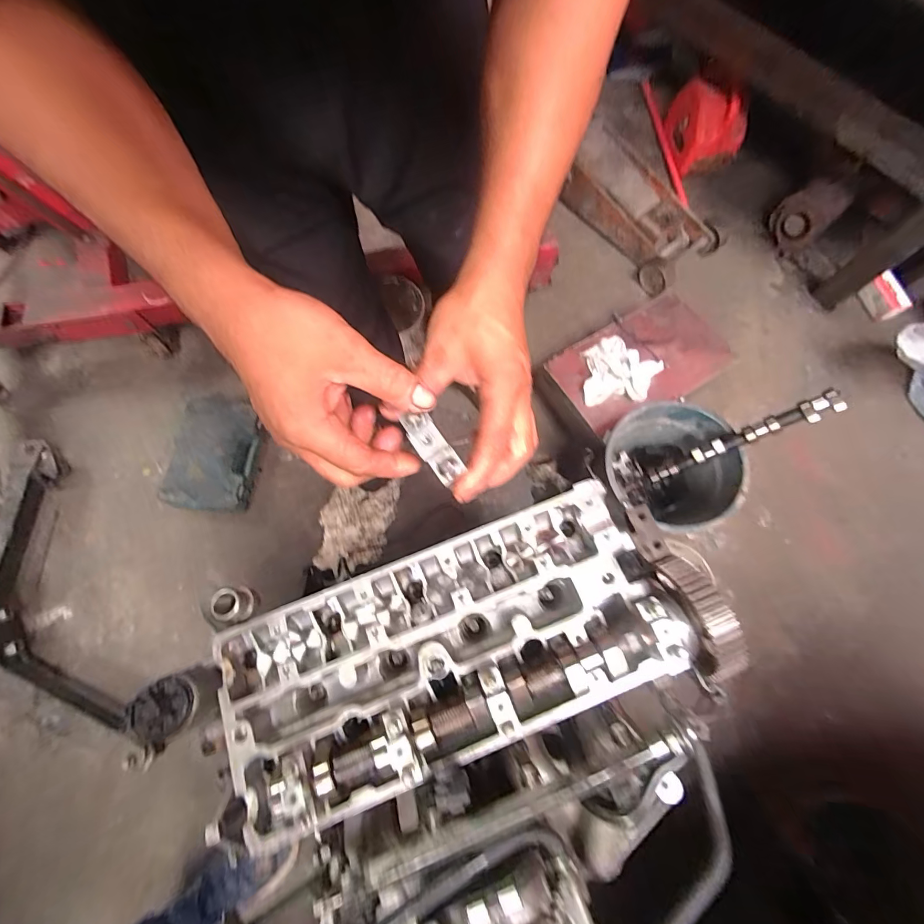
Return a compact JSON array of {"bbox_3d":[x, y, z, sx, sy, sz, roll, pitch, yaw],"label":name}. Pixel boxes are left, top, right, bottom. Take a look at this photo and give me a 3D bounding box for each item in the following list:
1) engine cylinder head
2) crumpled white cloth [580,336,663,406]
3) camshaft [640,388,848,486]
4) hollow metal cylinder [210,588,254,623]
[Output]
[{"bbox_3d":[-0.009,0.175,0.408,0.482,0.122,0.211,-17,73,-4],"label":"engine cylinder head"},{"bbox_3d":[0.364,-0.221,0.961,0.169,0.030,0.164,-4,73,0],"label":"crumpled white cloth"},{"bbox_3d":[0.520,-0.034,0.803,0.345,0.035,0.037,-31,68,33],"label":"camshaft"},{"bbox_3d":[-0.233,0.145,0.421,0.028,0.031,0.032,-2,73,0],"label":"hollow metal cylinder"}]

